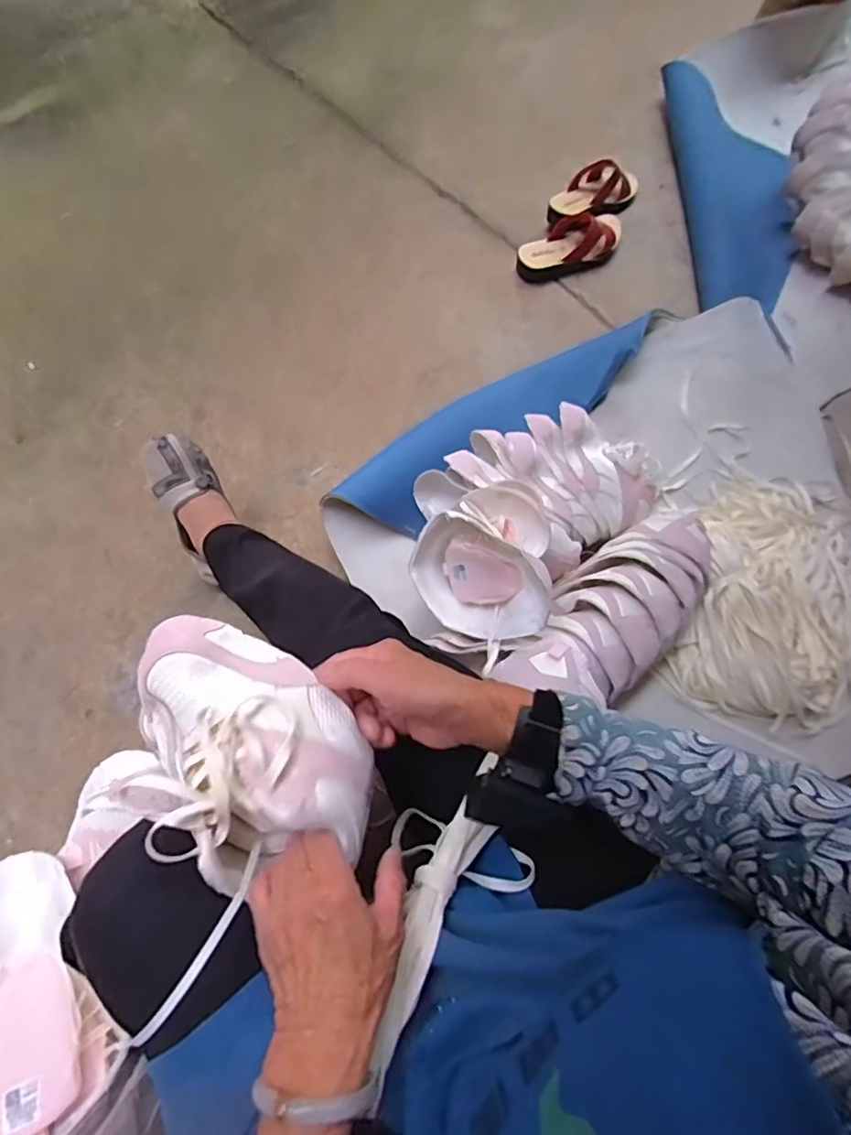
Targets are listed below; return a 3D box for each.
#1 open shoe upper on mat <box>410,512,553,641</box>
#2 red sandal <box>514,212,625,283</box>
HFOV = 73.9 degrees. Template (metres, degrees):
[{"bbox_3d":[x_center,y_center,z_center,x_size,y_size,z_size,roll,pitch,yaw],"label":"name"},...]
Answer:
[{"bbox_3d":[0.059,0.014,0.691,0.096,0.153,0.183,-38,80,-15],"label":"open shoe upper on mat"},{"bbox_3d":[0.275,-0.610,1.066,0.230,0.058,0.099,-27,75,-12],"label":"red sandal"}]

